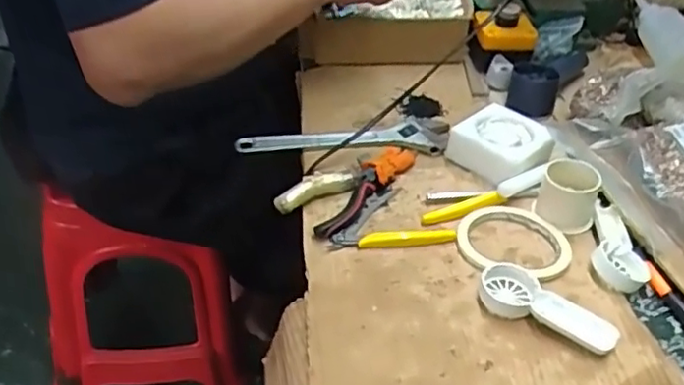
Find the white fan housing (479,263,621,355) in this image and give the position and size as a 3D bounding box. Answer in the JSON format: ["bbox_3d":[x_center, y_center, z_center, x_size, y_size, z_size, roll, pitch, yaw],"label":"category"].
[{"bbox_3d":[0.169,0.094,0.532,0.113,0.016,0.049,28,44,25],"label":"white fan housing"}]

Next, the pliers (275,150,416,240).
[{"bbox_3d":[0.009,-0.014,0.640,0.060,0.024,0.154,29,44,26],"label":"pliers"}]

